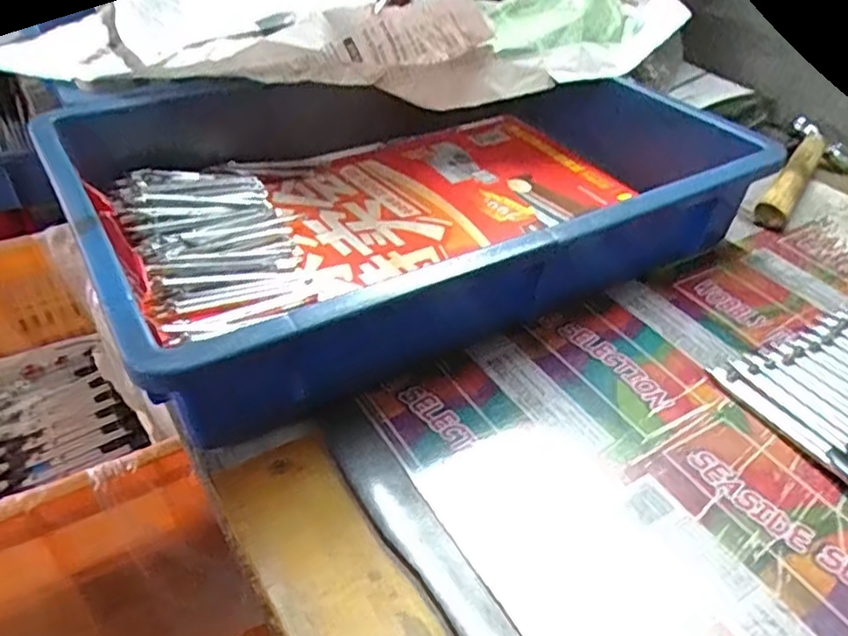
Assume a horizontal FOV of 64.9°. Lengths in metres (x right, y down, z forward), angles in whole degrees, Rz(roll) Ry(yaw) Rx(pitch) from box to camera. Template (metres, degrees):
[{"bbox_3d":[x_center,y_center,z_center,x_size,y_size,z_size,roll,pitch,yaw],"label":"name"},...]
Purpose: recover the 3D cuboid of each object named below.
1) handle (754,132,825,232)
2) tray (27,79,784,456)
[{"bbox_3d":[0.301,-0.113,0.545,0.023,0.027,0.134,25,45,25],"label":"handle"},{"bbox_3d":[-0.019,-0.098,0.472,0.416,0.075,0.309,-21,45,-25],"label":"tray"}]

